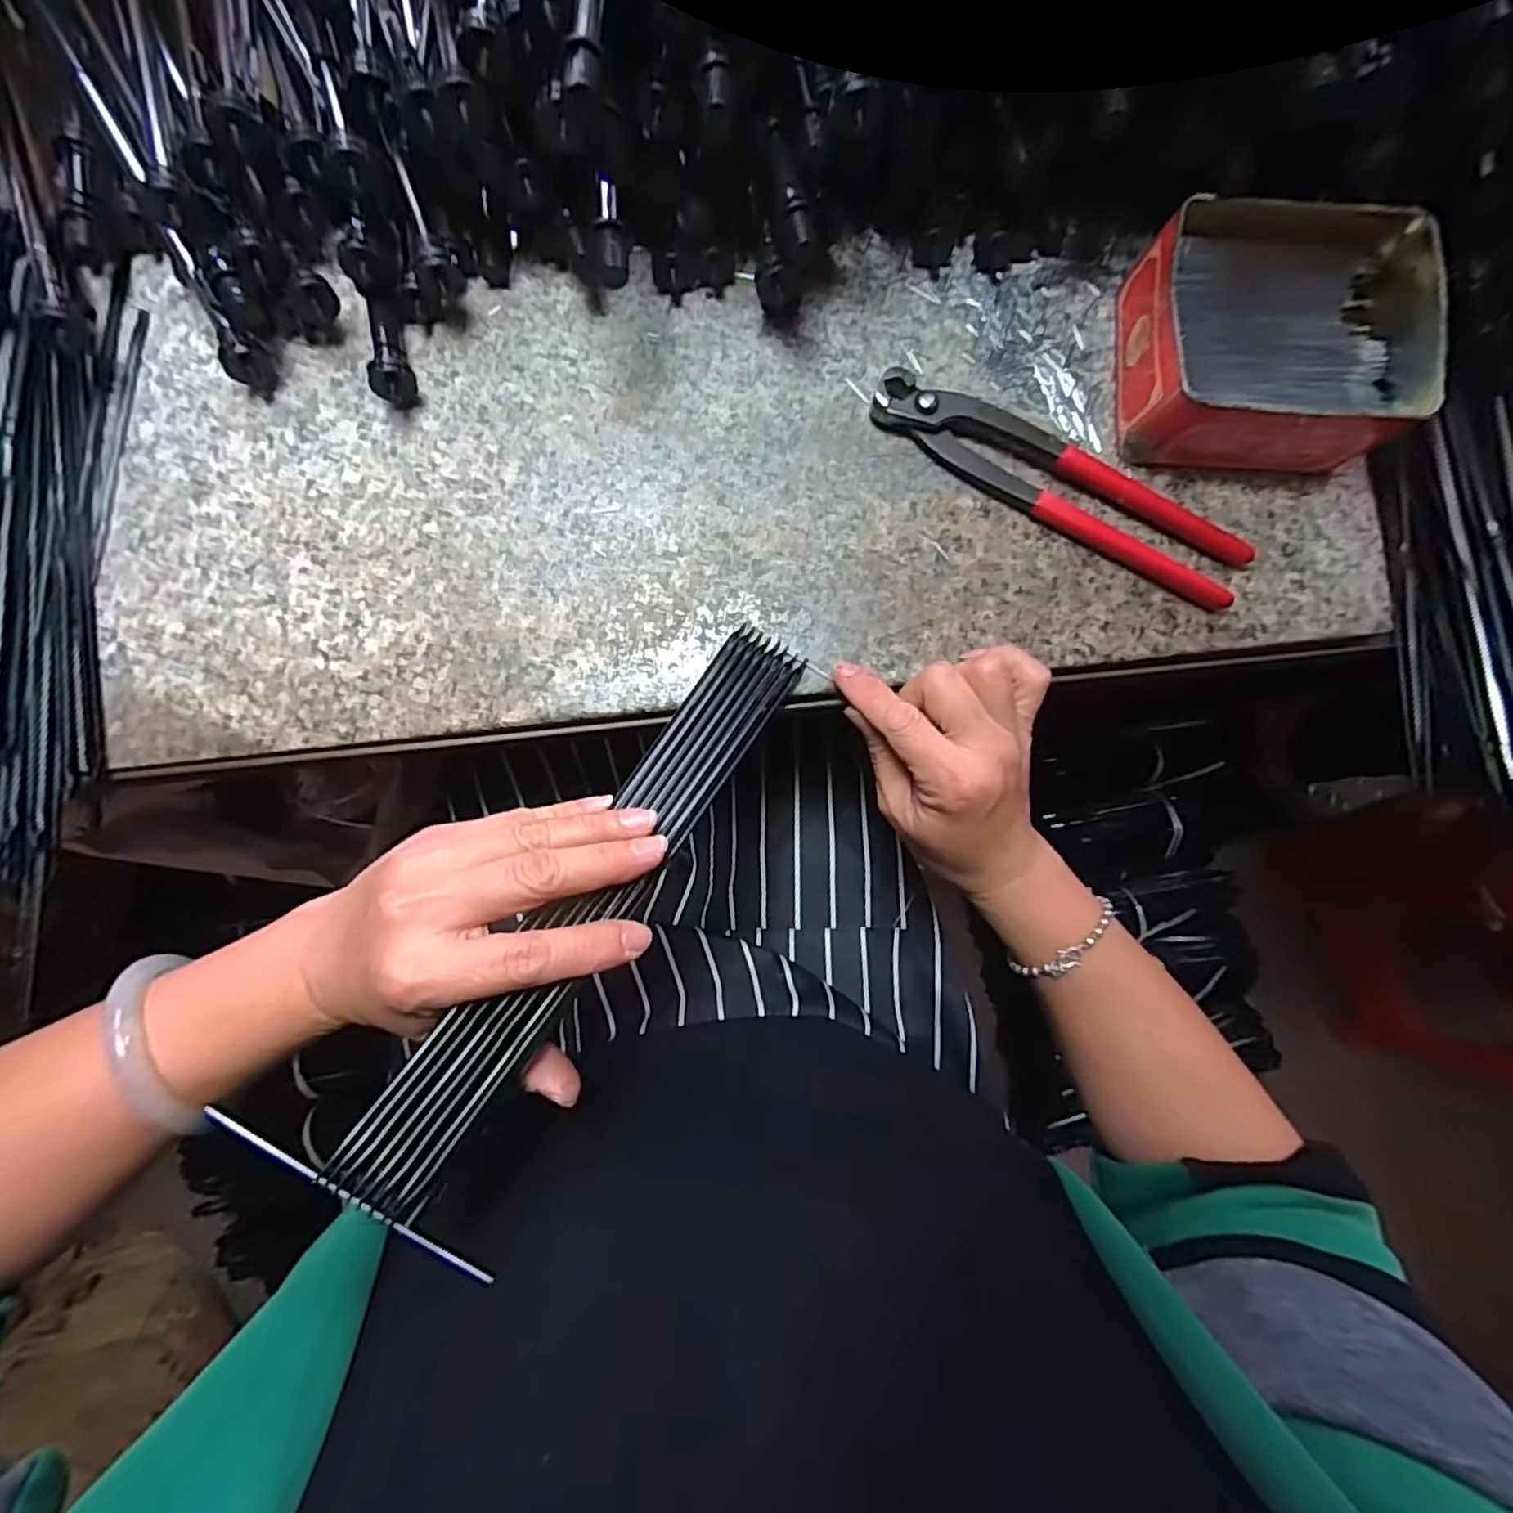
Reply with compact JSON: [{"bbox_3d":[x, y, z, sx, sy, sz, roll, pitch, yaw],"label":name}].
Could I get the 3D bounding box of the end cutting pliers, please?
[{"bbox_3d":[0.146,-0.131,0.310,0.193,0.014,0.034,28,87,0],"label":"end cutting pliers"}]

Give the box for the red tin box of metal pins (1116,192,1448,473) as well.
[{"bbox_3d":[0.239,-0.192,0.298,0.126,0.048,0.098,-3,87,-2],"label":"red tin box of metal pins"}]

